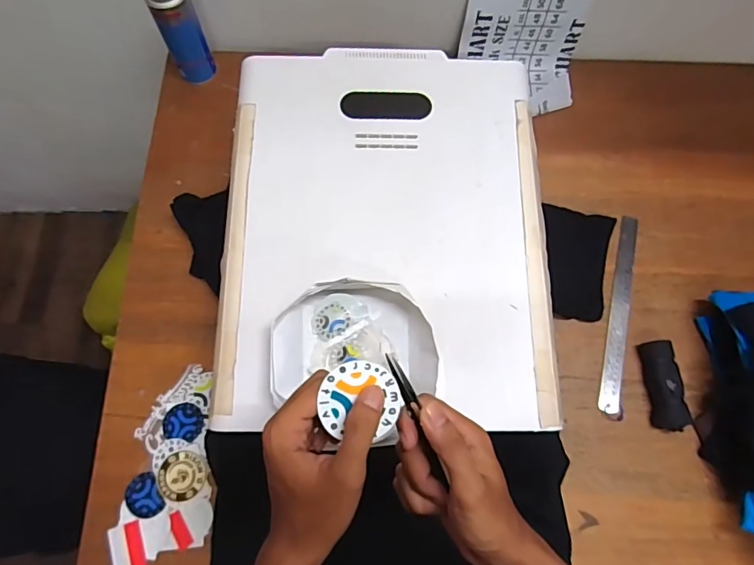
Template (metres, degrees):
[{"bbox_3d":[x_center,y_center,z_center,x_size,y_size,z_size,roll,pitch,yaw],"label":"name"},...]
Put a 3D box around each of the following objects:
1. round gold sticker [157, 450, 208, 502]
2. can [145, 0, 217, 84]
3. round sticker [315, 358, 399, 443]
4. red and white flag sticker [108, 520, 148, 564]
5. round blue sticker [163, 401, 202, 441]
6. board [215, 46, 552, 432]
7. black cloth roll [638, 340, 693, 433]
[{"bbox_3d":[-0.267,0.265,0.653,0.064,0.005,0.062,1,74,-2],"label":"round gold sticker"},{"bbox_3d":[-0.316,-0.405,0.777,0.065,0.175,0.063,1,74,-2],"label":"can"},{"bbox_3d":[-0.011,0.083,0.339,0.056,0.004,0.053,0,90,-10],"label":"round sticker"},{"bbox_3d":[-0.326,0.356,0.624,0.042,0.004,0.072,-14,73,-14],"label":"red and white flag sticker"},{"bbox_3d":[-0.276,0.198,0.676,0.054,0.005,0.048,9,74,0],"label":"round blue sticker"},{"bbox_3d":[0.011,-0.080,0.599,0.395,0.022,0.494,1,74,-2],"label":"board"},{"bbox_3d":[0.423,0.149,0.695,0.049,0.035,0.127,-6,74,-4],"label":"black cloth roll"}]

